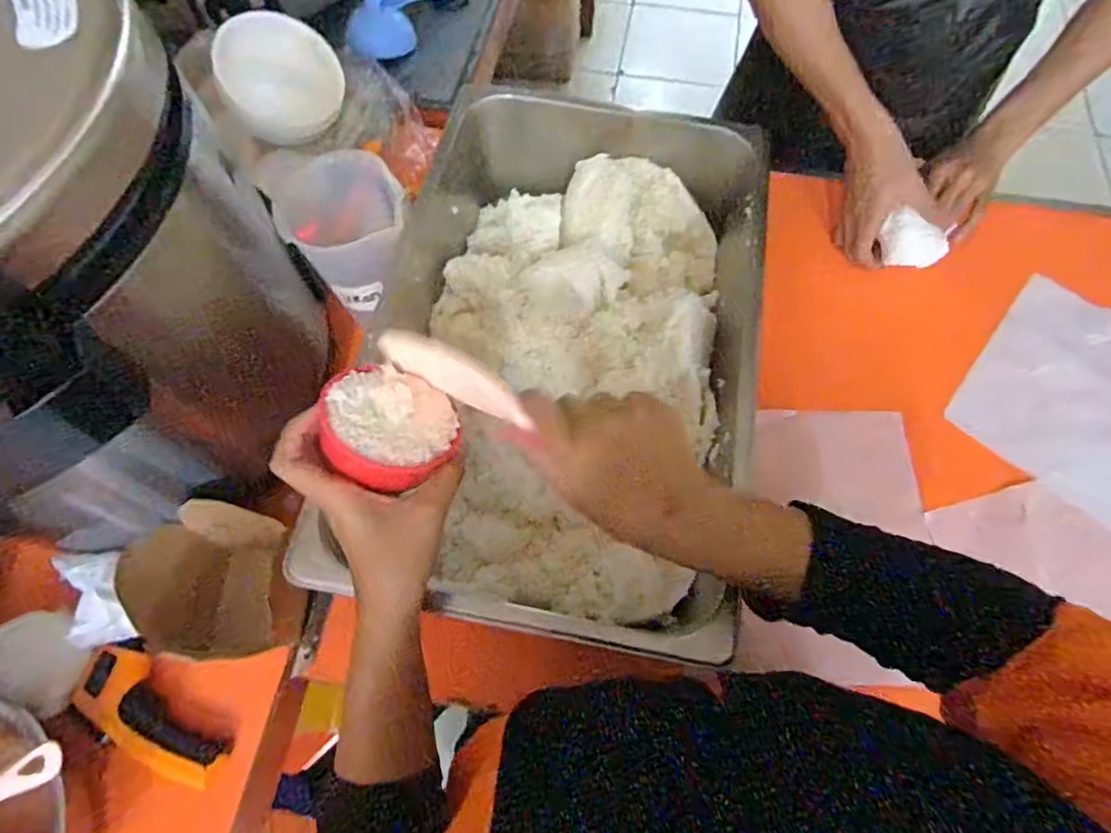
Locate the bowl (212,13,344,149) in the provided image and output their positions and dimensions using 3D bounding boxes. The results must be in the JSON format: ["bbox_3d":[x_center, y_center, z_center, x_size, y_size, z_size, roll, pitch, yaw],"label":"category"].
[{"bbox_3d":[-0.308,-0.369,0.684,0.125,0.060,0.125,-3,96,-30],"label":"bowl"}]

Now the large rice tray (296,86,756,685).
[{"bbox_3d":[0.007,-0.073,0.591,0.327,0.120,0.490,12,66,6],"label":"large rice tray"}]

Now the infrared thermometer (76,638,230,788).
[{"bbox_3d":[-0.343,0.254,0.519,0.138,0.034,0.059,40,72,16],"label":"infrared thermometer"}]

